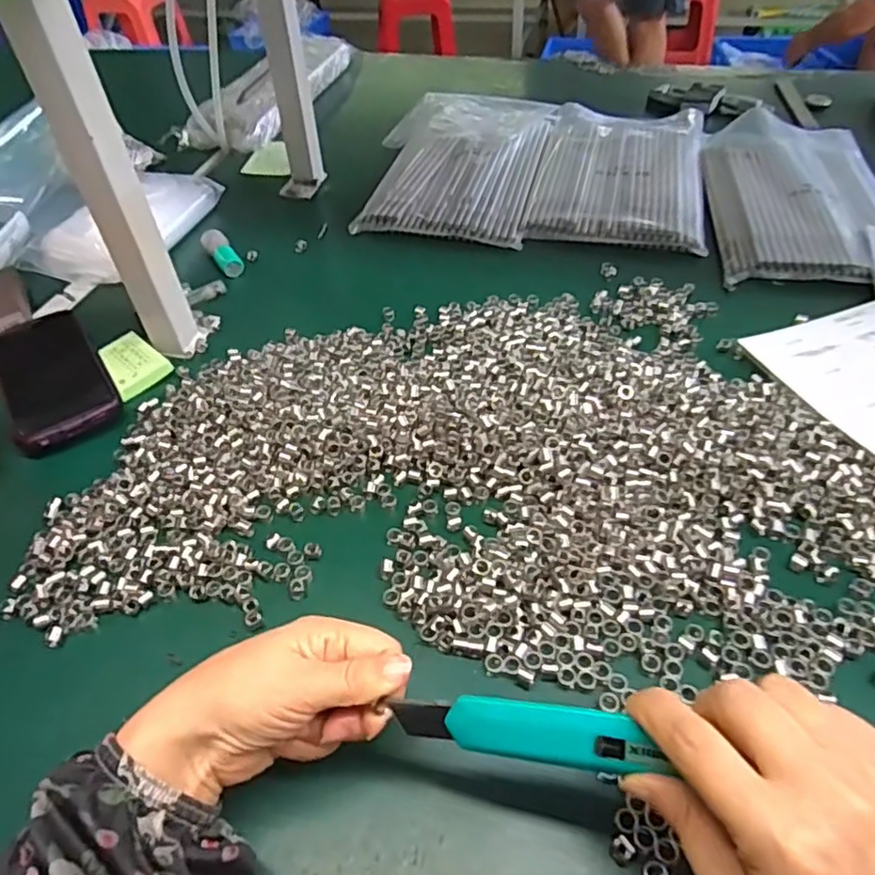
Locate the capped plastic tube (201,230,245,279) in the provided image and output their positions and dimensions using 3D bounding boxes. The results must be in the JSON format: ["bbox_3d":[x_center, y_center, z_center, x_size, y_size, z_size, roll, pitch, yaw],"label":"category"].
[{"bbox_3d":[-0.219,-0.189,0.658,0.023,0.021,0.061,-29,67,-22],"label":"capped plastic tube"}]

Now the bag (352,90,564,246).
[{"bbox_3d":[0.026,-0.337,0.783,0.198,0.024,0.319,8,48,12],"label":"bag"}]

